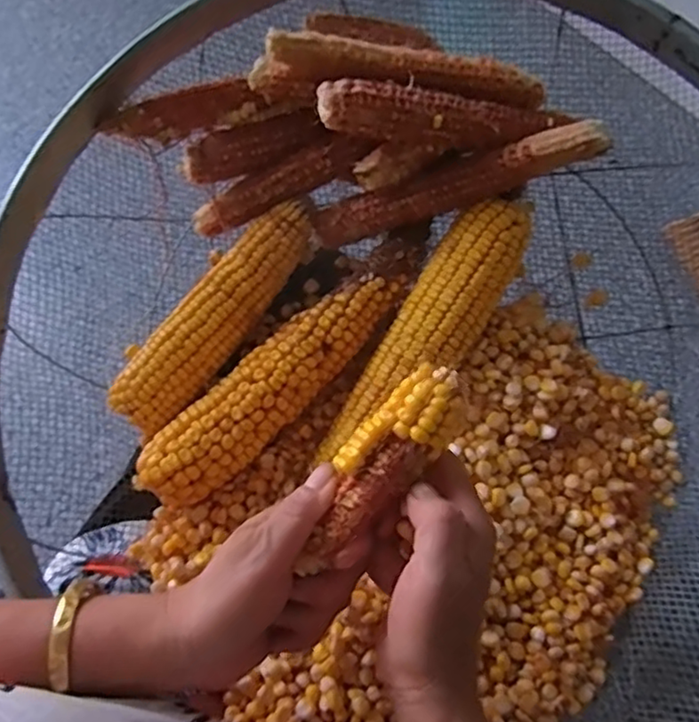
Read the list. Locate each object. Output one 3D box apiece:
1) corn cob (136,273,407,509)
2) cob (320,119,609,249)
[{"bbox_3d":[-0.047,0.013,0.415,0.202,0.046,0.046,-38,69,-22],"label":"corn cob"},{"bbox_3d":[0.068,-0.116,0.419,0.192,0.026,0.021,-16,64,17],"label":"cob"}]

